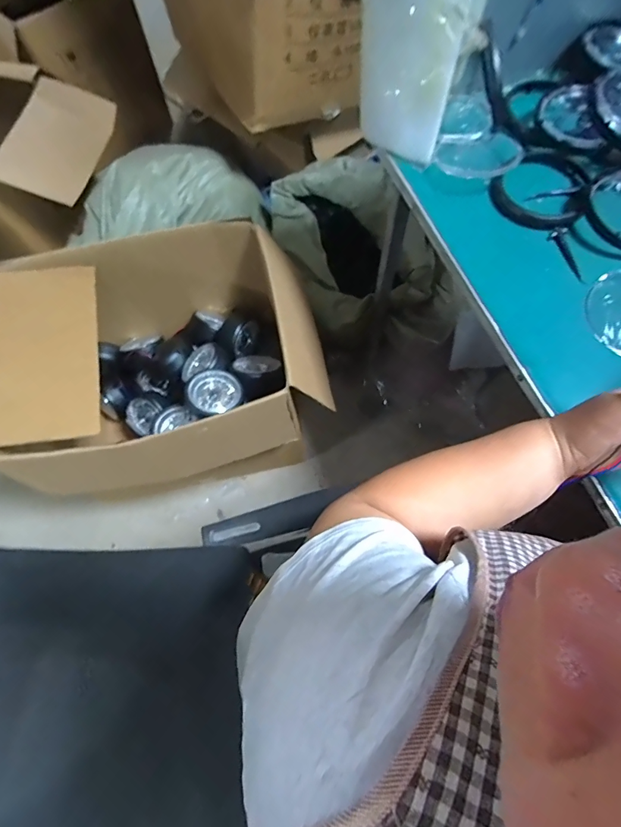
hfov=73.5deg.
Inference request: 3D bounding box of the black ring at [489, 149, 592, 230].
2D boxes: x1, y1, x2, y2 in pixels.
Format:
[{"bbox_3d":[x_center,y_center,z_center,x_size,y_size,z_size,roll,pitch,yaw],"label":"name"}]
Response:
[{"bbox_3d":[0.322,-0.320,0.583,0.121,0.027,0.125,-1,68,2],"label":"black ring"}]

